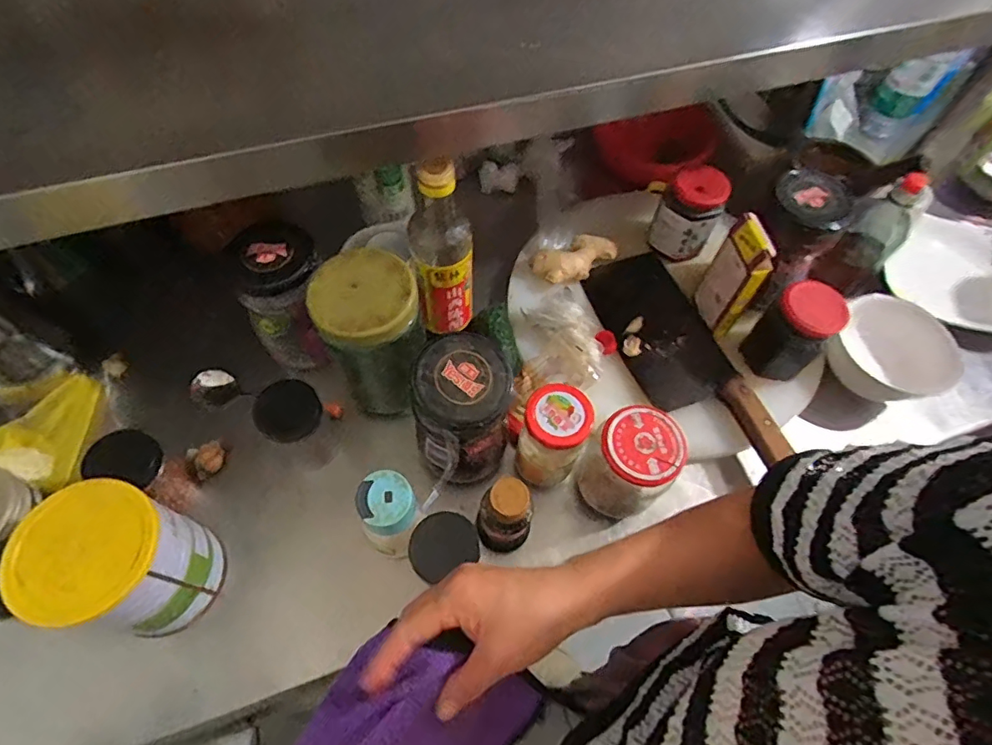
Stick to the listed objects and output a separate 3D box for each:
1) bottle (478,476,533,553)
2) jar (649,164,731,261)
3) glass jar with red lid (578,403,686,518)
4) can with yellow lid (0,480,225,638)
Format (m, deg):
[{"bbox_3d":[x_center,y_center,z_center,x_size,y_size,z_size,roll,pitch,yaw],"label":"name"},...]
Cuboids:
[{"bbox_3d":[0.010,0.129,0.486,0.048,0.090,0.044,1,61,-1],"label":"bottle"},{"bbox_3d":[0.238,-0.197,0.660,0.066,0.105,0.061,1,61,-1],"label":"jar"},{"bbox_3d":[0.125,0.089,0.514,0.078,0.116,0.072,1,61,-1],"label":"glass jar with red lid"},{"bbox_3d":[-0.300,0.158,0.440,0.094,0.135,0.095,1,61,-1],"label":"can with yellow lid"}]

